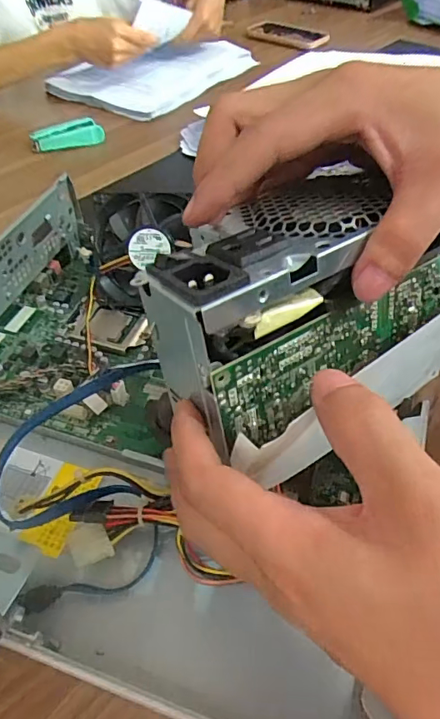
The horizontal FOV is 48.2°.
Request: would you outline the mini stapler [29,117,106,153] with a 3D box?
[{"bbox_3d":[-0.193,-0.284,0.623,0.089,0.024,0.029,-13,49,-12],"label":"mini stapler"}]

